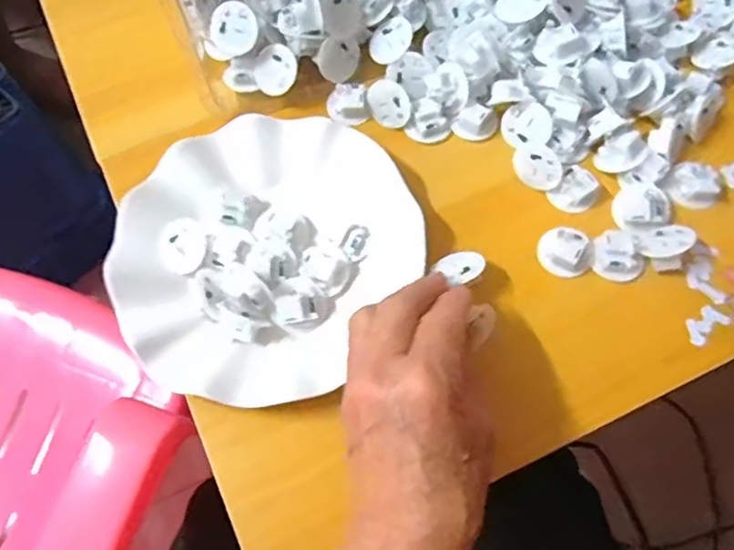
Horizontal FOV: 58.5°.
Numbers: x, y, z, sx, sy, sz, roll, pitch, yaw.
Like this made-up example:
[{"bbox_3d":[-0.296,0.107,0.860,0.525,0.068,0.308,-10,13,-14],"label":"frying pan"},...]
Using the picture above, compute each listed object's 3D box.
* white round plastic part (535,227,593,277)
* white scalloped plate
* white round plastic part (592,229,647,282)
[{"bbox_3d":[0.122,-0.015,0.400,0.031,0.018,0.028,-16,68,-5],"label":"white round plastic part"},{"bbox_3d":[-0.065,-0.017,0.398,0.165,0.025,0.181,-1,67,1],"label":"white scalloped plate"},{"bbox_3d":[0.152,-0.012,0.398,0.027,0.015,0.030,-13,67,-4],"label":"white round plastic part"}]

